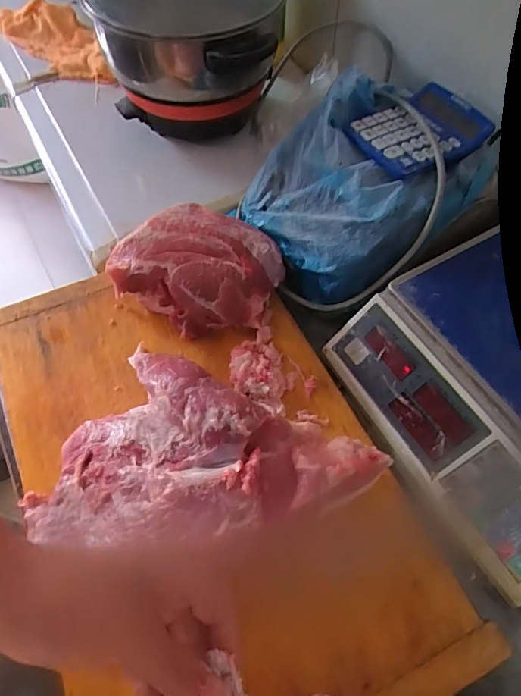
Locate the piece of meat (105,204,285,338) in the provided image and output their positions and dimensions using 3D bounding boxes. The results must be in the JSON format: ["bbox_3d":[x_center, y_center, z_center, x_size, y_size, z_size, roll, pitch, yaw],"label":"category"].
[{"bbox_3d":[-0.072,-0.101,0.576,0.184,0.072,0.158,27,63,16],"label":"piece of meat"}]

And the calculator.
[{"bbox_3d":[0.191,-0.266,0.560,0.145,0.023,0.110,-25,61,-13],"label":"calculator"}]

